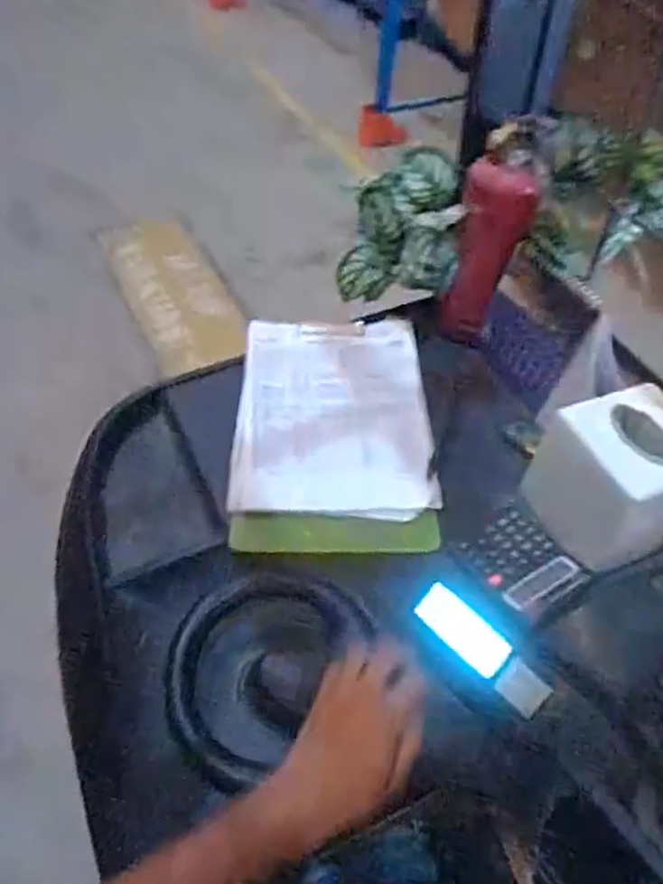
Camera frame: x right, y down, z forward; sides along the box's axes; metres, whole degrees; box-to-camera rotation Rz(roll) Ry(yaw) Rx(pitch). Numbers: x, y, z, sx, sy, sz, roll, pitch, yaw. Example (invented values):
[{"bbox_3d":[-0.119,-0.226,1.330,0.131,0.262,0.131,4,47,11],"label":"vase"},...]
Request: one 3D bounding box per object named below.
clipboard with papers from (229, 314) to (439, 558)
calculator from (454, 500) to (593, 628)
[{"bbox_3d":[0.002,-0.031,0.792,0.227,0.025,0.343,-1,51,-1],"label":"clipboard with papers"},{"bbox_3d":[0.198,0.122,0.678,0.093,0.010,0.113,-29,56,-22],"label":"calculator"}]

